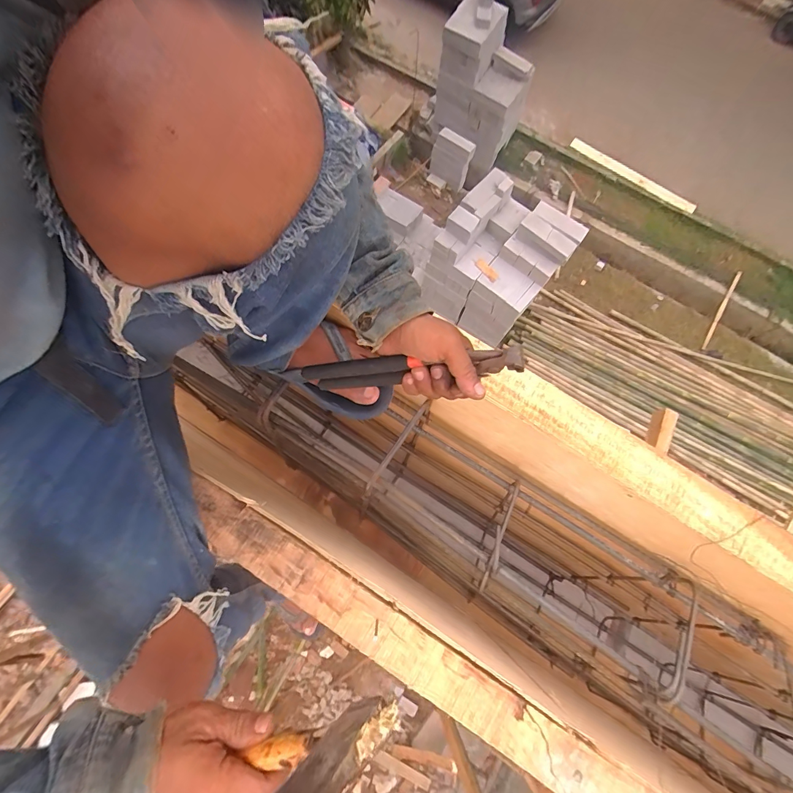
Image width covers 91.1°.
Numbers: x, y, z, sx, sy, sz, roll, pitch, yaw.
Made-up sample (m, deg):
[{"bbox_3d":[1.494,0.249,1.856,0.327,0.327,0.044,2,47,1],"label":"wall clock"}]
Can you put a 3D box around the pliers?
[{"bbox_3d":[0.008,-0.025,0.376,0.216,0.036,0.017,-4,73,21],"label":"pliers"}]

